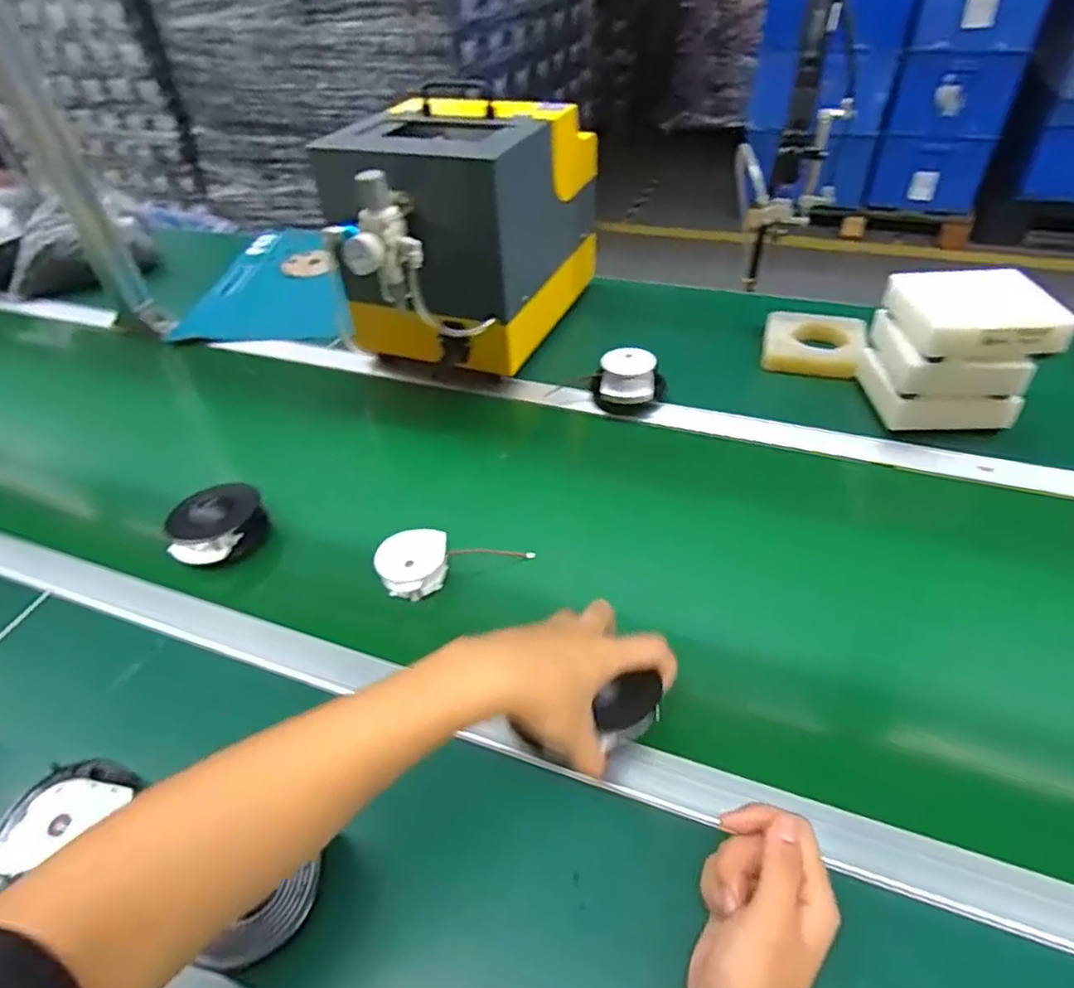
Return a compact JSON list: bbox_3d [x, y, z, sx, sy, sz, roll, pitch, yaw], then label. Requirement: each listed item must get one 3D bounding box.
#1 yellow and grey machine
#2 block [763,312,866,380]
[{"bbox_3d":[-0.103,-0.357,0.885,0.249,0.262,0.370,13,46,19],"label":"yellow and grey machine"},{"bbox_3d":[0.370,-0.203,0.886,0.128,0.038,0.112,13,46,19],"label":"block"}]

